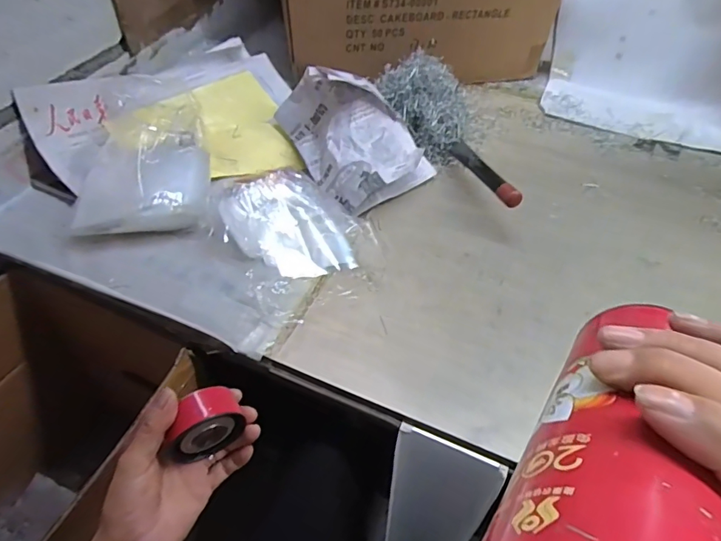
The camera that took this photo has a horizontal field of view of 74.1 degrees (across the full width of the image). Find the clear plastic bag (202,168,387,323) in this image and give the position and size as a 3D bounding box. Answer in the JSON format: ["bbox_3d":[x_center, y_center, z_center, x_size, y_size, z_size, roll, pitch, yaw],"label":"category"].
[{"bbox_3d":[-0.093,-0.059,0.684,0.201,0.035,0.267,-27,55,-26],"label":"clear plastic bag"}]

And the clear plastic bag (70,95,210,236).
[{"bbox_3d":[-0.324,-0.179,0.731,0.185,0.065,0.310,-3,48,-7],"label":"clear plastic bag"}]

